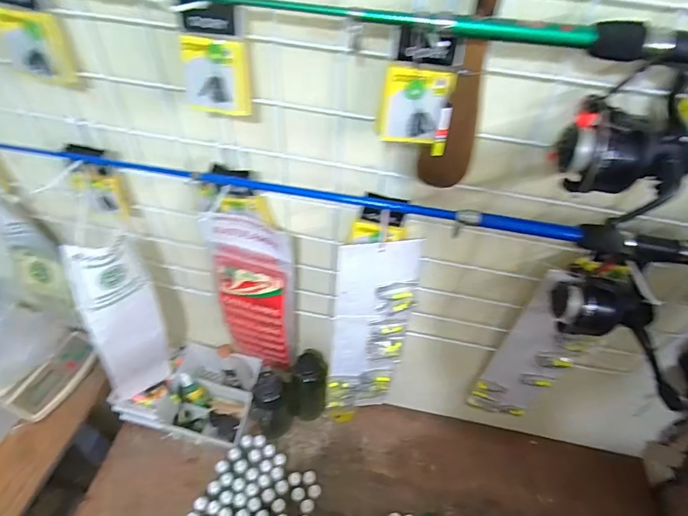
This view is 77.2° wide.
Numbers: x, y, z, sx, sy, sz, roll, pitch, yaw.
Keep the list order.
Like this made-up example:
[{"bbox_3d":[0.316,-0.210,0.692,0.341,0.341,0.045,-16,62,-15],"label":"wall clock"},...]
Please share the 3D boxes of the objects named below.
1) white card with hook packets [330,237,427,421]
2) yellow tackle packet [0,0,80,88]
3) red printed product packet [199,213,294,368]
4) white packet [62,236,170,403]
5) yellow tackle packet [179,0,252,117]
[{"bbox_3d":[0.034,0.137,0.635,0.105,0.429,0.016,-2,45,-8],"label":"white card with hook packets"},{"bbox_3d":[-0.285,-0.204,0.385,0.063,0.100,0.015,12,48,-2],"label":"yellow tackle packet"},{"bbox_3d":[-0.131,0.066,0.637,0.111,0.344,0.028,12,50,6],"label":"red printed product packet"},{"bbox_3d":[-0.317,0.107,0.633,0.026,0.353,0.091,41,51,22],"label":"white packet"},{"bbox_3d":[-0.109,-0.166,0.364,0.055,0.087,0.007,7,37,-1],"label":"yellow tackle packet"}]

